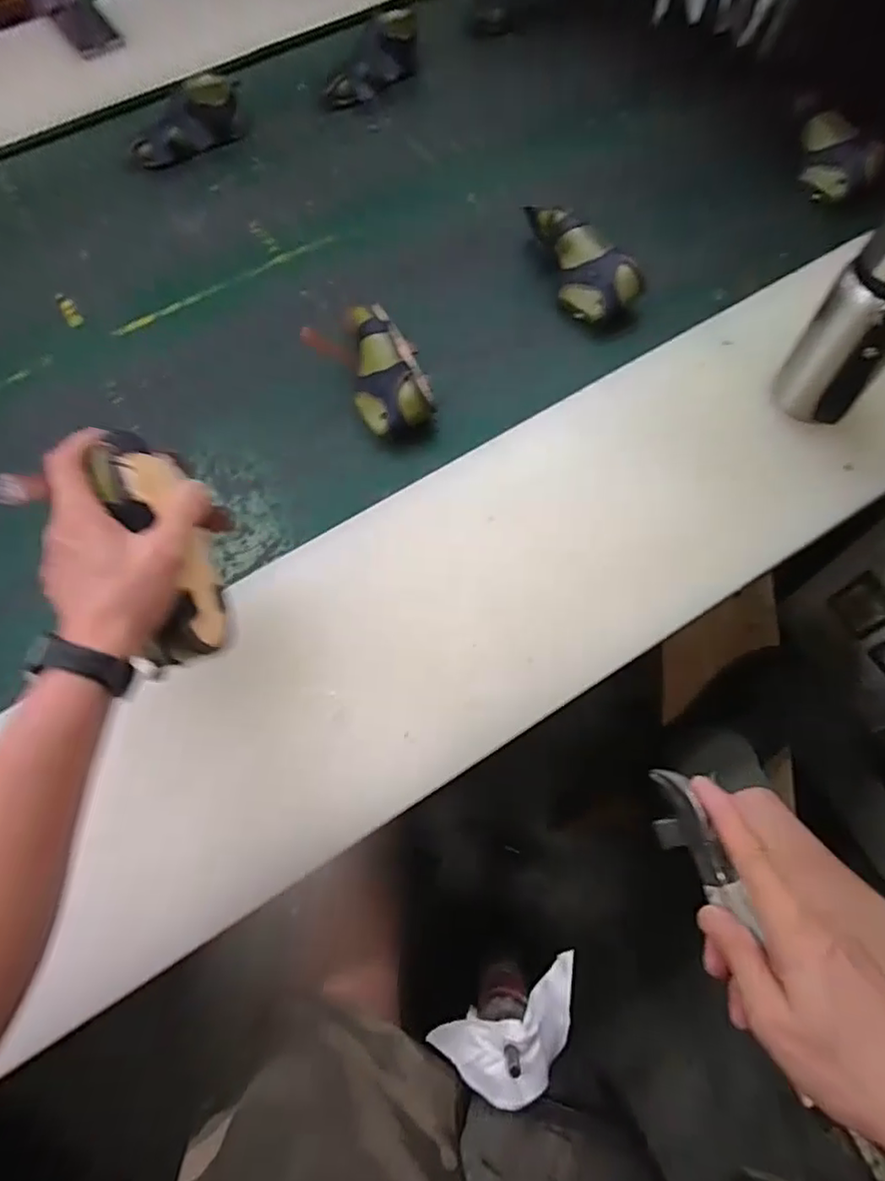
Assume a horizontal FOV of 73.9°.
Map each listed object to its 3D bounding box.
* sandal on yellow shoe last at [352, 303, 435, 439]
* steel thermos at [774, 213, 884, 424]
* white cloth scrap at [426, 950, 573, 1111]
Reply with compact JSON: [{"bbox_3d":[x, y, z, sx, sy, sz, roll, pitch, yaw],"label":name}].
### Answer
[{"bbox_3d":[-0.057,-0.234,0.620,0.077,0.059,0.138,-14,80,-4],"label":"sandal on yellow shoe last"},{"bbox_3d":[0.346,-0.220,0.482,0.072,0.180,0.071,37,73,16],"label":"steel thermos"},{"bbox_3d":[0.057,0.344,0.454,0.124,0.088,0.055,-18,67,-5],"label":"white cloth scrap"}]

